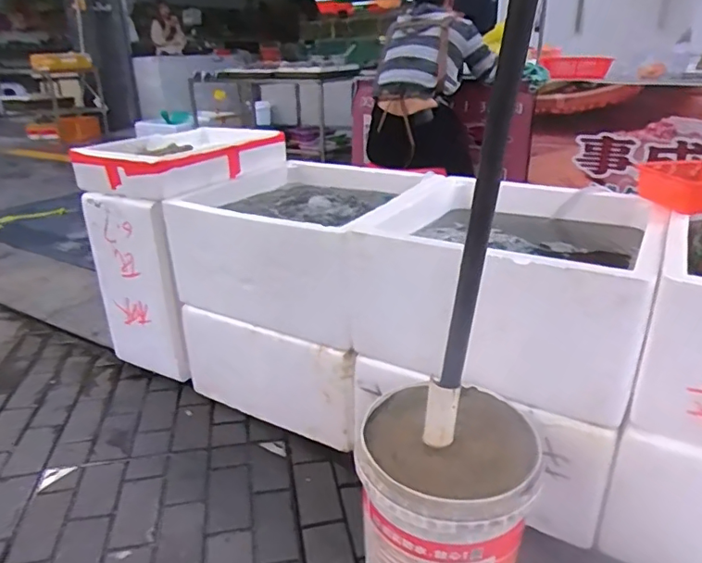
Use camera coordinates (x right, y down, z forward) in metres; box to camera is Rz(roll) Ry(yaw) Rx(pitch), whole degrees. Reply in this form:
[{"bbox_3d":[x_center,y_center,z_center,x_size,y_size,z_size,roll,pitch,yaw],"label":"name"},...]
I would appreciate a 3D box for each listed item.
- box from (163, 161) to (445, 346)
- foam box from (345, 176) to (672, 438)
[{"bbox_3d":[-0.101,-0.129,1.639,0.736,0.305,0.641,15,28,36],"label":"box"},{"bbox_3d":[0.374,-0.014,1.264,0.588,0.305,0.599,11,26,30],"label":"foam box"}]

